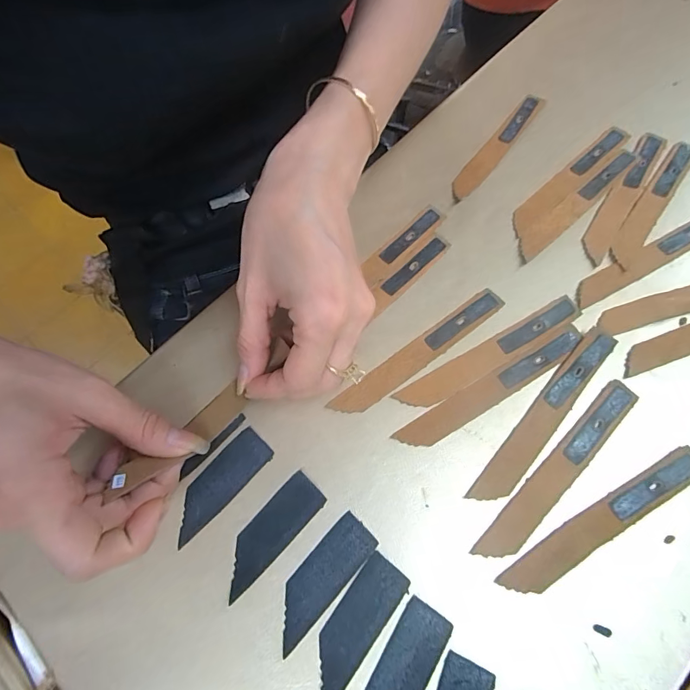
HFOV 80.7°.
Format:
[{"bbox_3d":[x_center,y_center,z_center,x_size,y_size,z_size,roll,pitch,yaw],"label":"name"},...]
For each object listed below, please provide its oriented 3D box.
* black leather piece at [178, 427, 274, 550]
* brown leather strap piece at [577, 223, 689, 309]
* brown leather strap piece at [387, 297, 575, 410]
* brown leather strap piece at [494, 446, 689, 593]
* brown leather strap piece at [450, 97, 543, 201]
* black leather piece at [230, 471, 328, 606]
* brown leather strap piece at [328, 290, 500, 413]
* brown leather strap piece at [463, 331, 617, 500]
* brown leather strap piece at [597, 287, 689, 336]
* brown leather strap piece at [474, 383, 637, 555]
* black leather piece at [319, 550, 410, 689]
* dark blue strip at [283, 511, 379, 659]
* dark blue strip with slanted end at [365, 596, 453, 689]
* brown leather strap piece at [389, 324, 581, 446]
[{"bbox_3d":[-0.069,0.077,0.223,0.024,0.004,0.064,39,74,16],"label":"black leather piece"},{"bbox_3d":[0.201,-0.058,0.266,0.124,0.006,0.017,-27,69,-9],"label":"brown leather strap piece"},{"bbox_3d":[0.089,0.005,0.245,0.125,0.004,0.016,-29,70,-9],"label":"brown leather strap piece"},{"bbox_3d":[0.134,0.090,0.208,0.123,0.004,0.015,-29,70,-9],"label":"brown leather strap piece"},{"bbox_3d":[0.116,-0.151,0.307,0.020,0.004,0.117,34,73,15],"label":"brown leather strap piece"},{"bbox_3d":[-0.039,0.098,0.212,0.022,0.004,0.063,41,75,17],"label":"black leather piece"},{"bbox_3d":[0.046,0.004,0.247,0.124,0.004,0.017,-35,71,-12],"label":"brown leather strap piece"},{"bbox_3d":[0.113,0.039,0.229,0.017,0.008,0.124,39,74,16],"label":"brown leather strap piece"},{"bbox_3d":[0.213,-0.028,0.250,0.119,0.004,0.016,-16,76,-1],"label":"brown leather strap piece"},{"bbox_3d":[0.116,0.067,0.218,0.124,0.004,0.018,-42,72,-14],"label":"brown leather strap piece"},{"bbox_3d":[0.005,0.135,0.196,0.023,0.004,0.063,37,74,16],"label":"black leather piece"},{"bbox_3d":[-0.012,0.117,0.204,0.023,0.004,0.064,41,75,17],"label":"dark blue strip"},{"bbox_3d":[0.026,0.154,0.187,0.024,0.004,0.064,31,72,14],"label":"dark blue strip with slanted end"},{"bbox_3d":[0.087,0.025,0.238,0.126,0.005,0.017,-29,70,-10],"label":"brown leather strap piece"}]

